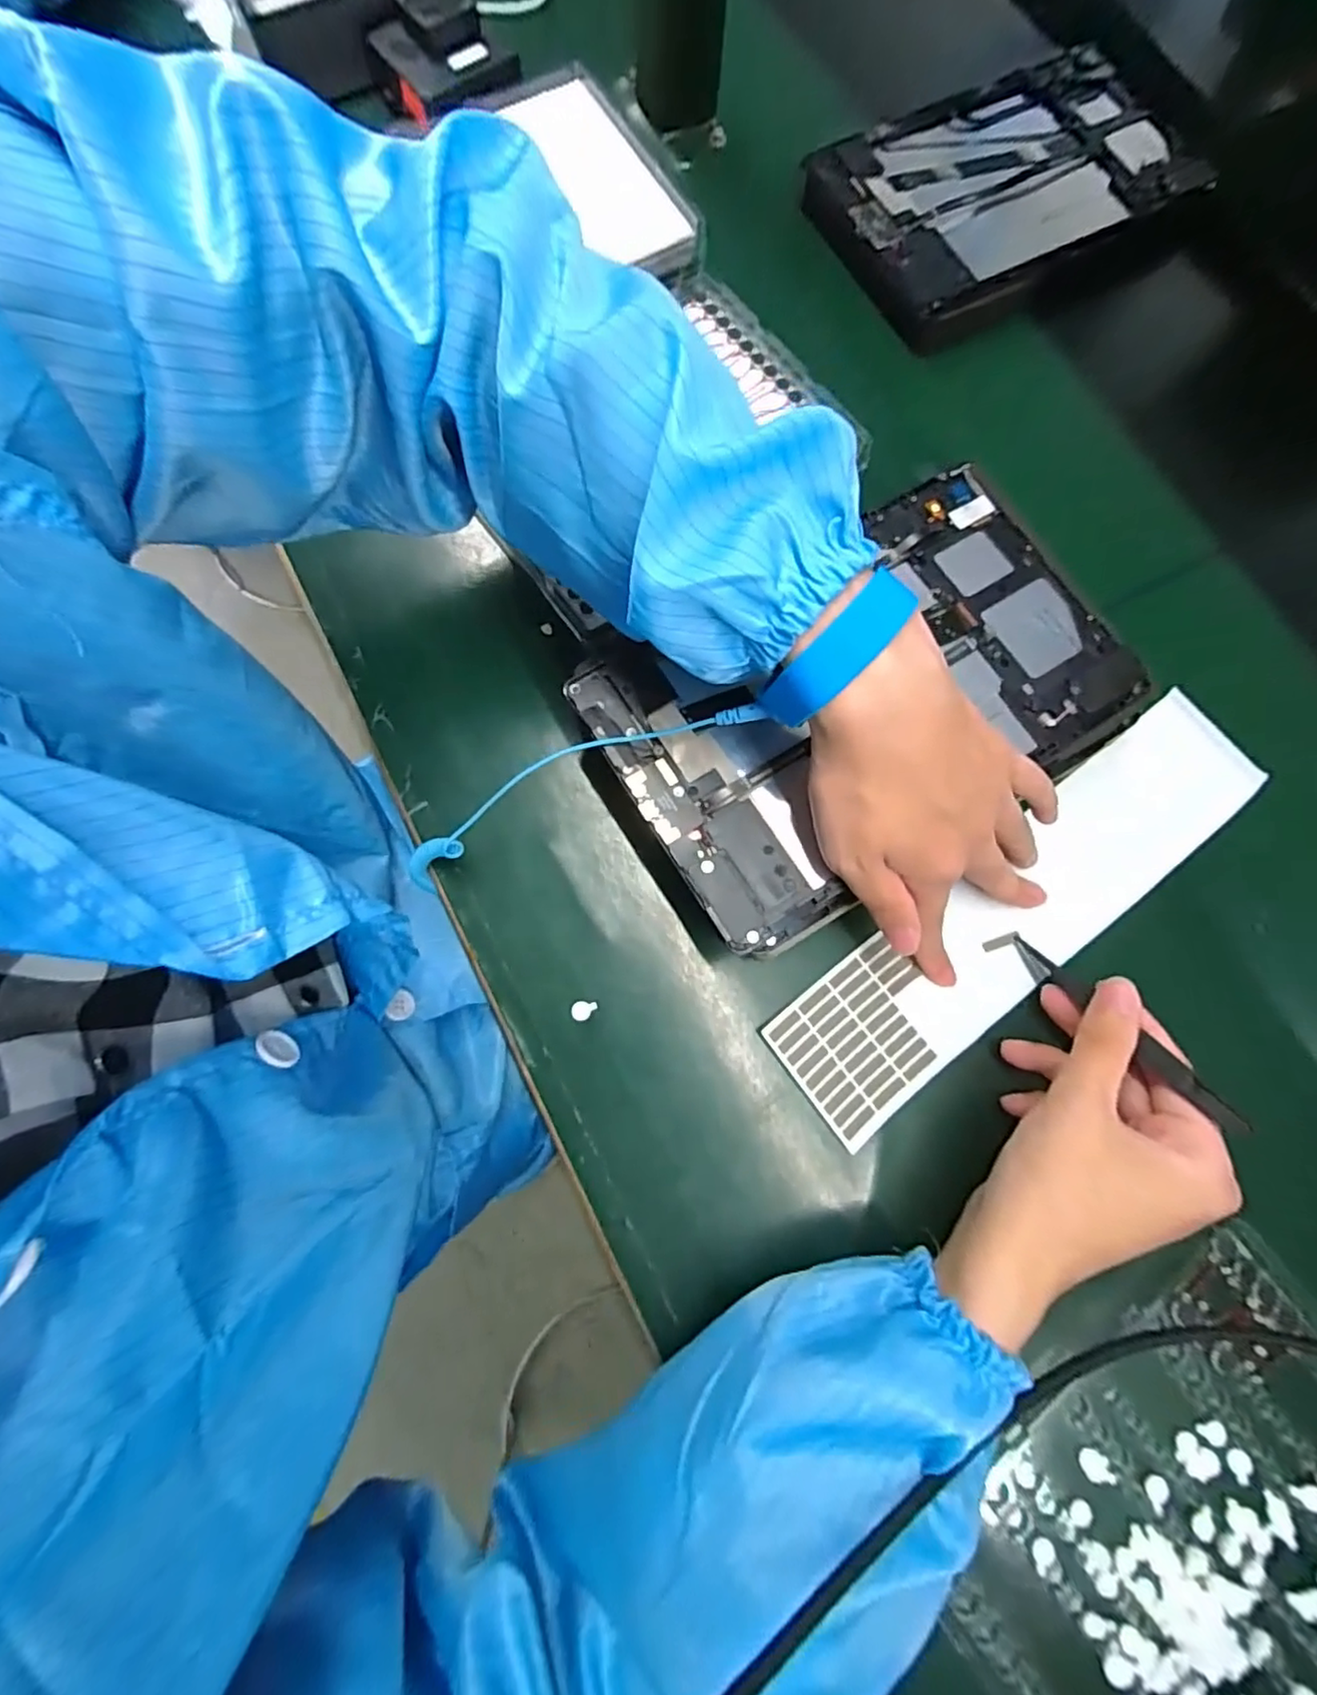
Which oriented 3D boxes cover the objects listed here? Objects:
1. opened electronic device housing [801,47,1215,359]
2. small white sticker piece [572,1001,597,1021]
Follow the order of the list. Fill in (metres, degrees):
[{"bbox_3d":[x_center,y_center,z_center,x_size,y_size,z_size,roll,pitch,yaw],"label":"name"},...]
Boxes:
[{"bbox_3d":[0.231,-0.442,0.422,0.243,0.029,0.158,-25,79,-7],"label":"opened electronic device housing"},{"bbox_3d":[-0.037,0.081,0.309,0.013,0.004,0.009,-7,78,-1],"label":"small white sticker piece"}]

